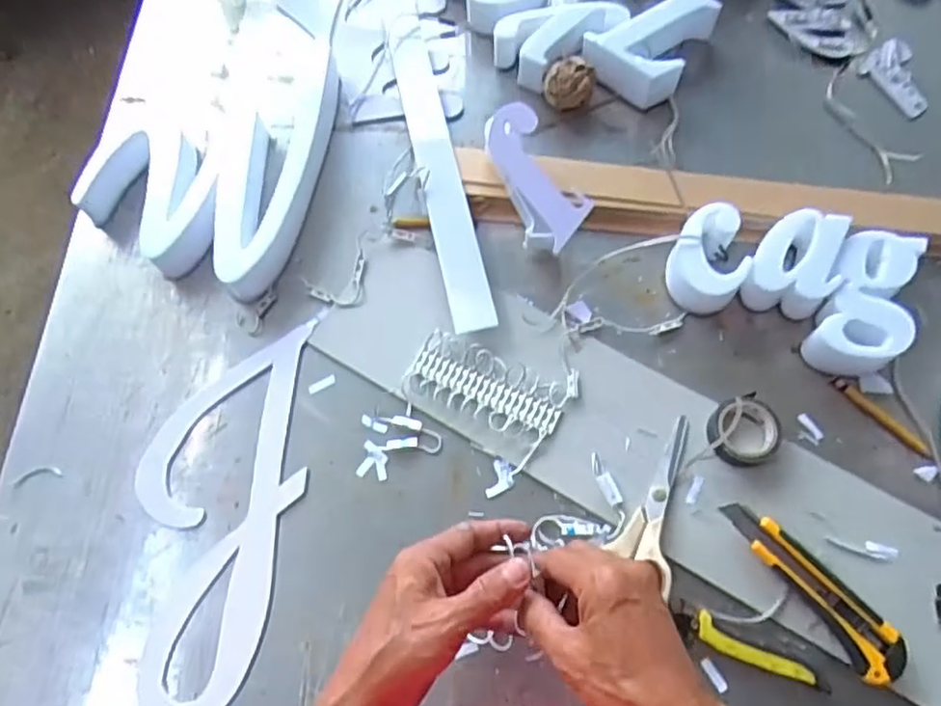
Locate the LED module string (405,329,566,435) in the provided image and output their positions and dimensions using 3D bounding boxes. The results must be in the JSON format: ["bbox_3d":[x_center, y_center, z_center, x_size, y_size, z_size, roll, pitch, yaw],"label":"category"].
[{"bbox_3d":[0.015,0.030,0.597,0.136,0.008,0.058,23,73,11],"label":"LED module string"}]

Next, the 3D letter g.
[{"bbox_3d":[0.346,-0.043,0.590,0.067,0.051,0.127,20,72,10],"label":"3D letter g"}]

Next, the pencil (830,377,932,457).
[{"bbox_3d":[0.354,0.054,0.577,0.012,0.008,0.094,-44,74,-12],"label":"pencil"}]

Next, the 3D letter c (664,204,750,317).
[{"bbox_3d":[0.217,-0.084,0.611,0.064,0.050,0.085,25,73,11],"label":"3D letter c"}]

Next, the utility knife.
[{"bbox_3d":[0.266,0.179,0.524,0.039,0.021,0.158,-36,72,-10],"label":"utility knife"}]

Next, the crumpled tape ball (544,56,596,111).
[{"bbox_3d":[0.101,-0.277,0.689,0.050,0.044,0.051,-1,70,2],"label":"crumpled tape ball"}]

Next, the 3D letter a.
[{"bbox_3d":[0.289,-0.082,0.606,0.072,0.055,0.085,21,72,10],"label":"3D letter a"}]

